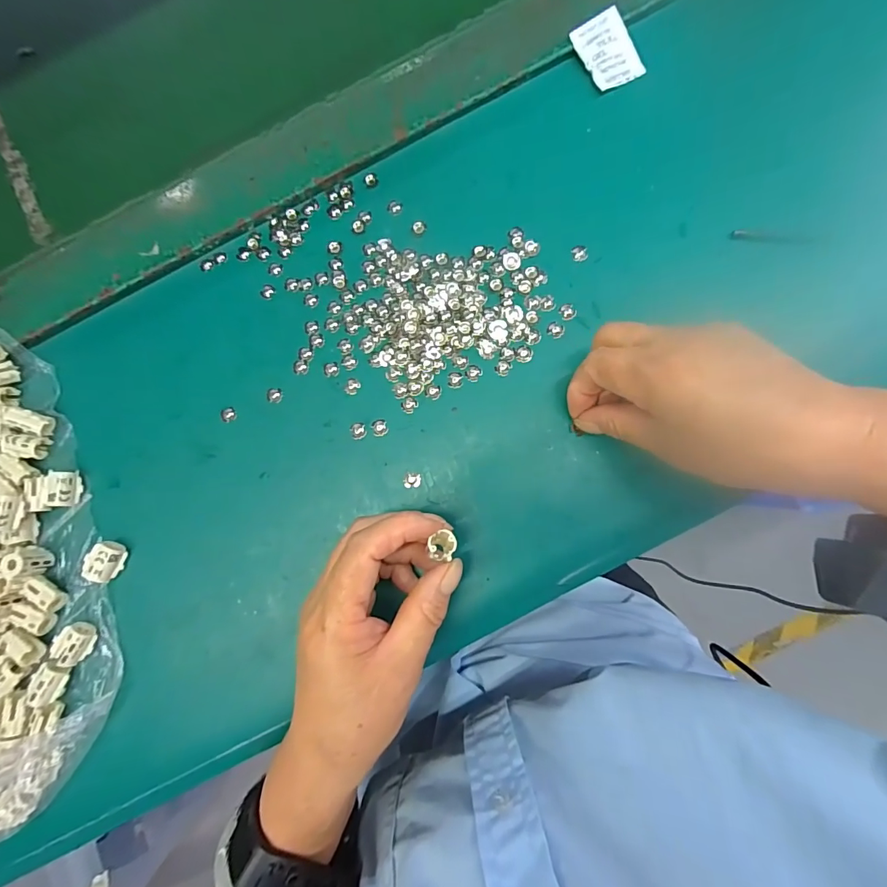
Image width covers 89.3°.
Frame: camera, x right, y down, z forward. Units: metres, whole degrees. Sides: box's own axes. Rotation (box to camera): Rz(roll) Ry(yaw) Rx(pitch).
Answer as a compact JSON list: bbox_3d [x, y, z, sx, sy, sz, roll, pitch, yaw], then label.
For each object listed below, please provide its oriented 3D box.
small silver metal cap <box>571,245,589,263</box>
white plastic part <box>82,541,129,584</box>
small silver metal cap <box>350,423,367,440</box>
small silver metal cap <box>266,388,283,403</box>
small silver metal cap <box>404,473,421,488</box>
[{"bbox_3d":[0.087,-0.121,0.285,0.010,0.004,0.011,0,84,5],"label":"small silver metal cap"},{"bbox_3d":[-0.209,0.074,0.277,0.015,0.015,0.025,34,88,7],"label":"white plastic part"},{"bbox_3d":[-0.054,-0.008,0.282,0.009,0.004,0.010,-27,83,2],"label":"small silver metal cap"},{"bbox_3d":[-0.110,-0.032,0.291,0.010,0.004,0.009,0,84,5],"label":"small silver metal cap"},{"bbox_3d":[-0.019,0.022,0.274,0.010,0.004,0.009,-2,84,5],"label":"small silver metal cap"}]

